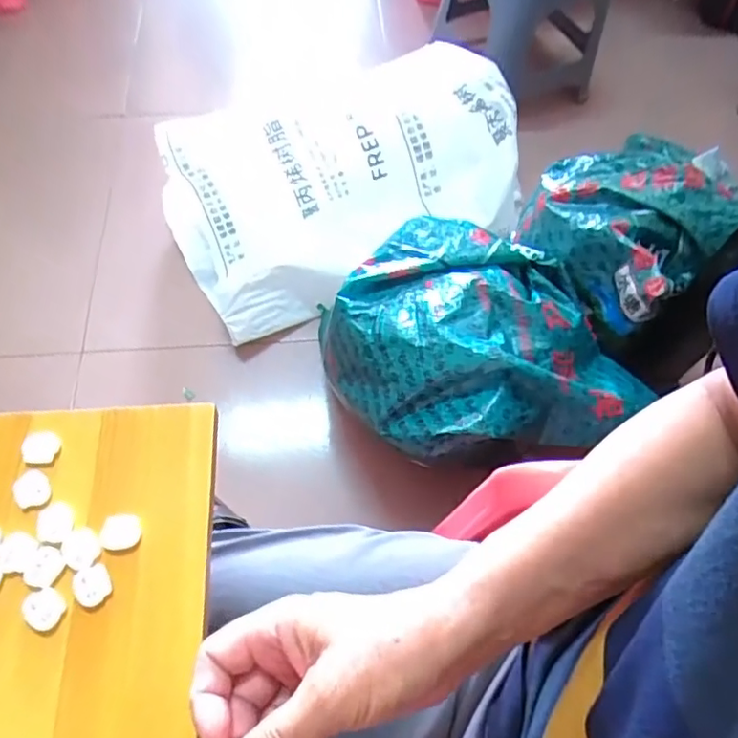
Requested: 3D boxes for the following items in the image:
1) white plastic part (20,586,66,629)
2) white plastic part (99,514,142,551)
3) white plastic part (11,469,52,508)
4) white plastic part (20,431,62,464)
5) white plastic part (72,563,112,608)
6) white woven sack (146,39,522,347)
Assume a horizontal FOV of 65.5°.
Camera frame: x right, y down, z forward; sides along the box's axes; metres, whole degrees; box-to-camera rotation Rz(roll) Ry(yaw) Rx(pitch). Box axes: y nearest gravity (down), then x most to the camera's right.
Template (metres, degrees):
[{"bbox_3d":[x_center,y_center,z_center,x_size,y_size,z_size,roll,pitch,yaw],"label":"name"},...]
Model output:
[{"bbox_3d":[-0.187,0.138,0.331,0.022,0.007,0.020,29,65,12],"label":"white plastic part"},{"bbox_3d":[-0.152,0.100,0.351,0.023,0.004,0.021,3,62,-1],"label":"white plastic part"},{"bbox_3d":[-0.213,0.075,0.361,0.020,0.004,0.024,-33,68,-18],"label":"white plastic part"},{"bbox_3d":[-0.214,0.050,0.373,0.024,0.004,0.020,4,62,0],"label":"white plastic part"},{"bbox_3d":[-0.162,0.127,0.336,0.020,0.004,0.023,-26,66,-15],"label":"white plastic part"},{"bbox_3d":[-0.044,-0.372,1.076,0.655,0.190,0.393,-28,67,-16],"label":"white woven sack"}]

